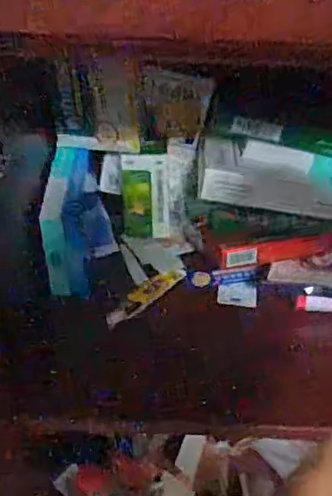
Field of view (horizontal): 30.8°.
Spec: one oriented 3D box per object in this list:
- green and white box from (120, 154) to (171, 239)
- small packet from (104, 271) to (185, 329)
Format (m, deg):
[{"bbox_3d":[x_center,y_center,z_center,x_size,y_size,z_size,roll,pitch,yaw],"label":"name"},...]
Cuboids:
[{"bbox_3d":[-0.021,-0.056,0.672,0.052,0.100,0.027,-5,36,-3],"label":"green and white box"},{"bbox_3d":[-0.023,0.048,0.620,0.026,0.016,0.105,24,44,31],"label":"small packet"}]

